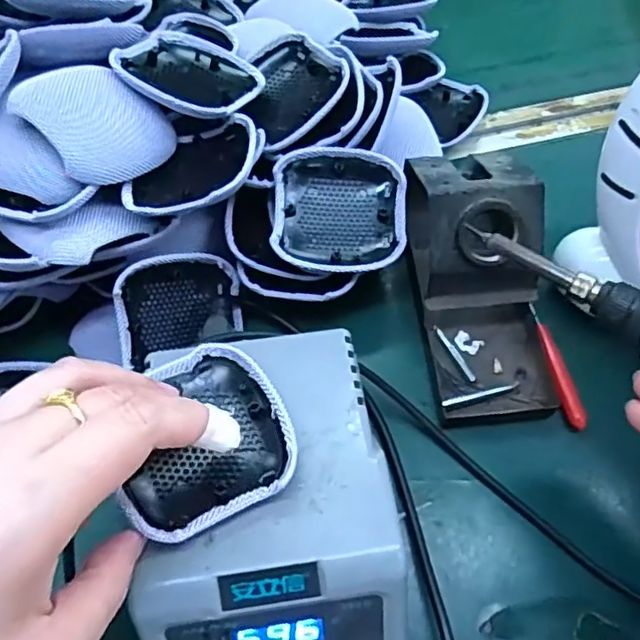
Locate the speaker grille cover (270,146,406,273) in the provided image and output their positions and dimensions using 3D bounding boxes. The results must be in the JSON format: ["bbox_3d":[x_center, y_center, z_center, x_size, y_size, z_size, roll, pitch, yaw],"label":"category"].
[{"bbox_3d":[0.012,-0.068,0.377,0.078,0.013,0.076,4,82,-4],"label":"speaker grille cover"}]

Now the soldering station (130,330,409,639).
[{"bbox_3d":[-0.024,0.101,0.298,0.113,0.091,0.173,-8,60,-4],"label":"soldering station"}]

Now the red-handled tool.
[{"bbox_3d":[0.147,0.028,0.384,0.012,0.005,0.082,-20,63,10],"label":"red-handled tool"}]

